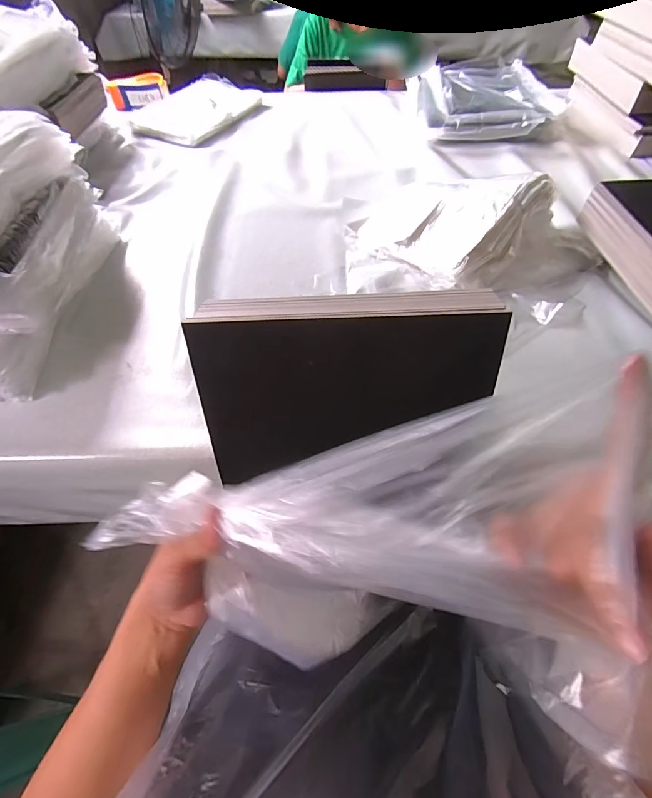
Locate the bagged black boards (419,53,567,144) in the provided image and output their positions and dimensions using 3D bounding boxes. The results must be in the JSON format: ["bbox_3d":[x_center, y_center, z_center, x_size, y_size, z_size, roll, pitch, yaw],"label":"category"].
[{"bbox_3d":[0.412,-0.774,0.962,0.336,0.072,0.386,6,56,5],"label":"bagged black boards"}]

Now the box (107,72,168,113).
[{"bbox_3d":[-0.523,-0.864,1.042,0.151,0.054,0.079,-12,56,-7],"label":"box"}]

